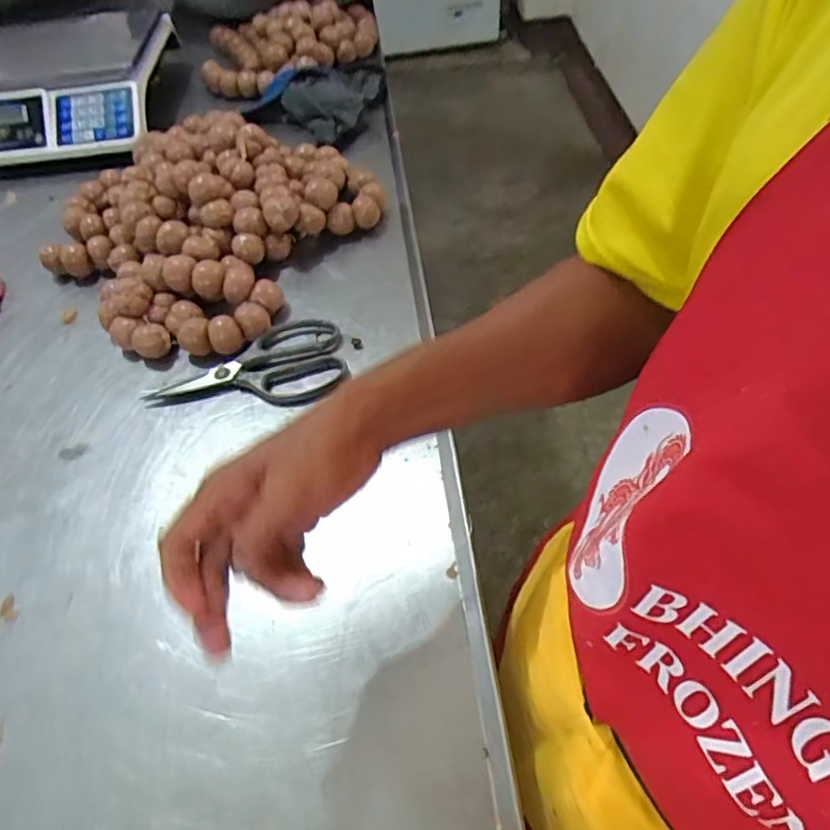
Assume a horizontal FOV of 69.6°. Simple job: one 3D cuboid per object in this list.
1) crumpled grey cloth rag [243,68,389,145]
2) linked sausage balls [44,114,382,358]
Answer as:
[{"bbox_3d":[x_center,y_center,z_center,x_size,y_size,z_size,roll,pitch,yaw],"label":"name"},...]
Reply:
[{"bbox_3d":[-0.146,-0.495,0.932,0.154,0.050,0.220,37,65,26],"label":"crumpled grey cloth rag"},{"bbox_3d":[-0.264,-0.243,0.718,0.339,0.097,0.351,-3,54,4],"label":"linked sausage balls"}]

